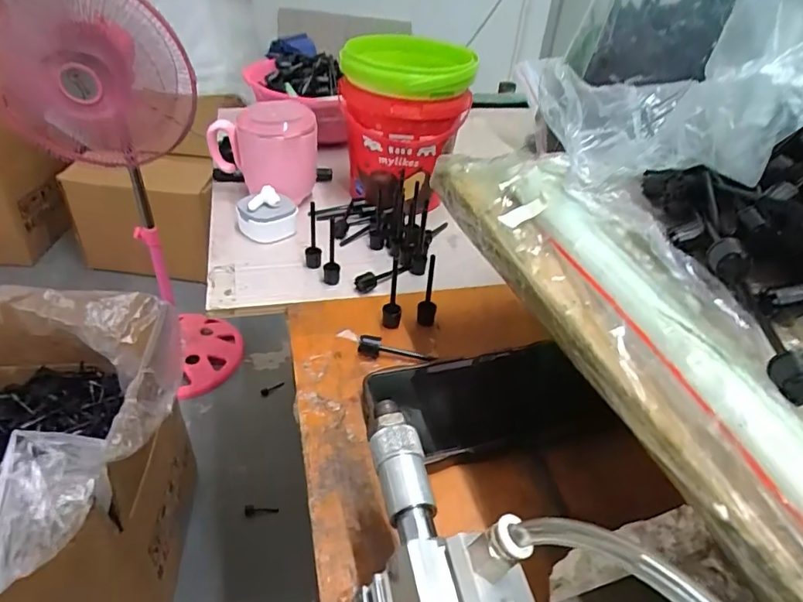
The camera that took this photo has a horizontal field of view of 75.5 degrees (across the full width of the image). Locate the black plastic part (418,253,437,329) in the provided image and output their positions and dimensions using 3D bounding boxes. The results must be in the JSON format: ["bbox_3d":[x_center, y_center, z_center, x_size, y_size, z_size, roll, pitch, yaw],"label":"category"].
[{"bbox_3d":[0.022,-0.007,0.404,0.014,0.058,0.010,8,38,2],"label":"black plastic part"}]

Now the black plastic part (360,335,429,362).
[{"bbox_3d":[-0.007,0.037,0.382,0.051,0.014,0.012,11,38,6],"label":"black plastic part"}]

